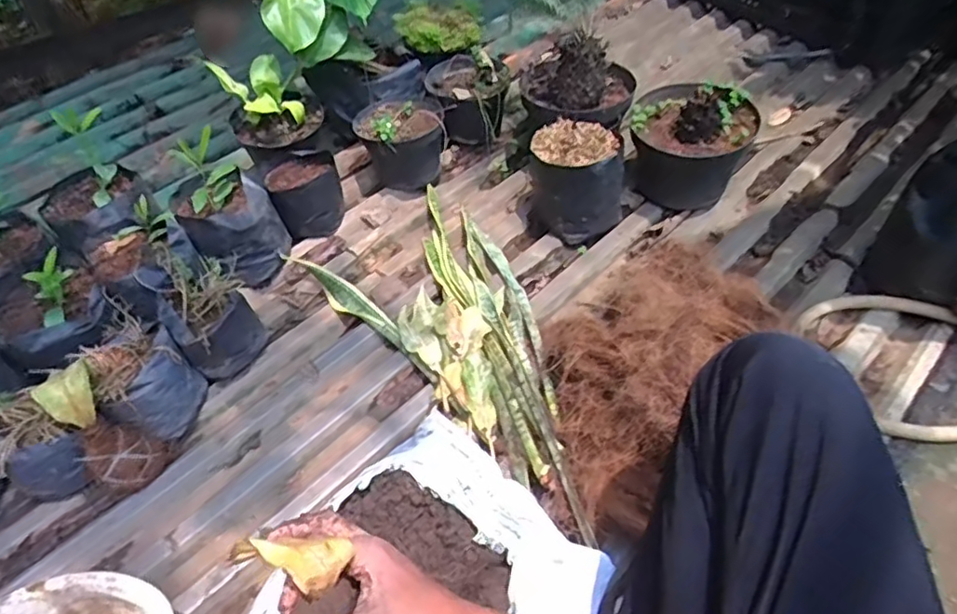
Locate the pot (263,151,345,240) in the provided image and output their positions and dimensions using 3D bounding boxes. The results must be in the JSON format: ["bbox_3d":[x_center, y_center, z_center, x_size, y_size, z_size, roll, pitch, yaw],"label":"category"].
[{"bbox_3d":[-0.306,-0.200,1.122,0.122,0.121,0.097,-21,53,-18],"label":"pot"}]

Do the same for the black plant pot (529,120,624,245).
[{"bbox_3d":[0.170,-0.219,1.095,0.148,0.162,0.144,1,49,-1],"label":"black plant pot"}]

